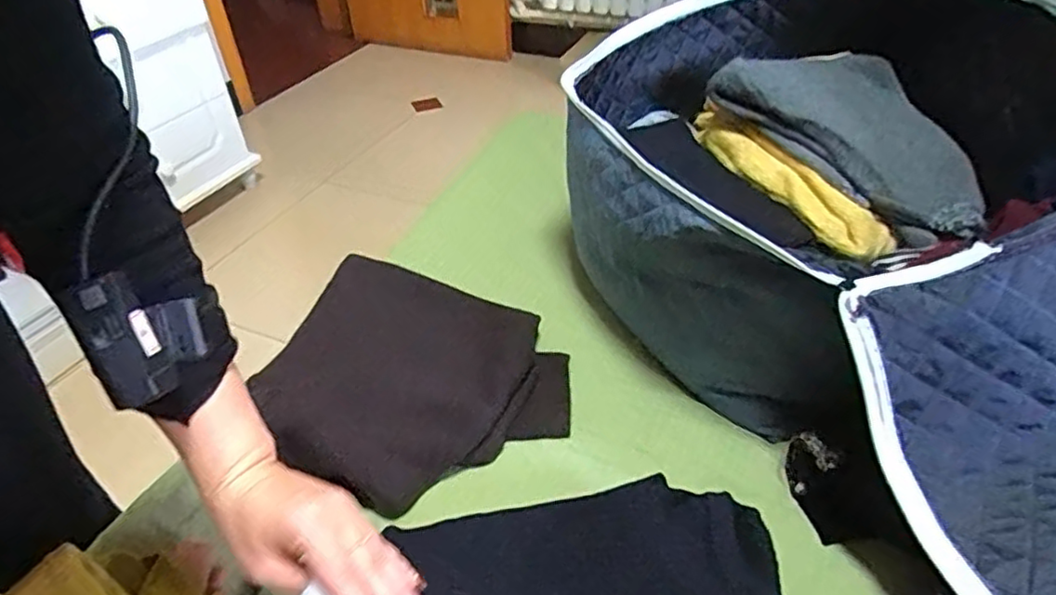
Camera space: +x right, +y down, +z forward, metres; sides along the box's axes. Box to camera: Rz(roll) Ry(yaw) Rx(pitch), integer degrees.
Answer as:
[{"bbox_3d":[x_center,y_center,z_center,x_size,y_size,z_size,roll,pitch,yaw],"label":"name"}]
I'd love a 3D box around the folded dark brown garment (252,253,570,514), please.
[{"bbox_3d":[-0.109,0.086,0.673,0.291,0.031,0.258,18,52,4],"label":"folded dark brown garment"}]

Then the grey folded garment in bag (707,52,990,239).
[{"bbox_3d":[0.433,-0.218,0.826,0.232,0.052,0.352,-34,74,-28],"label":"grey folded garment in bag"}]

